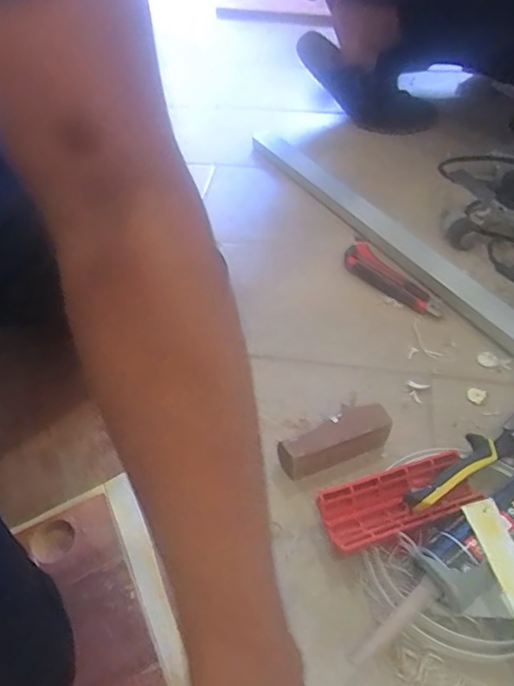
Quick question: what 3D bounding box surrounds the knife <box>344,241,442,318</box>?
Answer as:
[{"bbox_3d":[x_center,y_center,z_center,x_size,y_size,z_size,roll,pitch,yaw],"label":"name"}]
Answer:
[{"bbox_3d":[0.169,-0.075,0.655,0.039,0.028,0.154,-31,55,-21],"label":"knife"}]

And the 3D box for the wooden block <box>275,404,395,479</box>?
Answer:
[{"bbox_3d":[0.072,0.094,0.485,0.113,0.046,0.032,-22,52,-14],"label":"wooden block"}]

